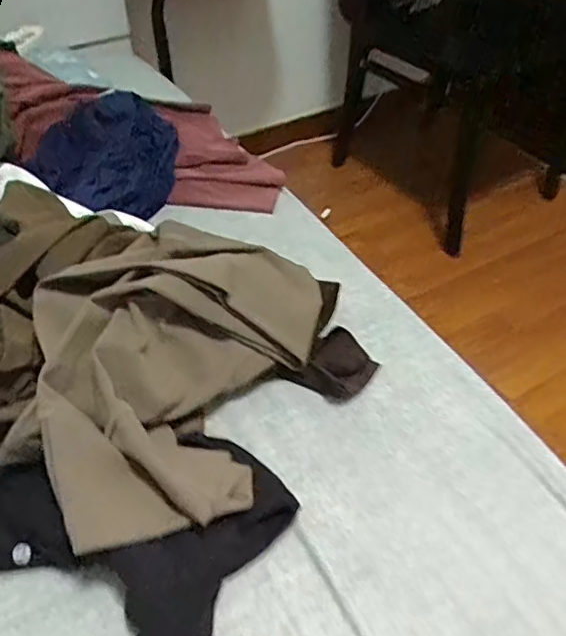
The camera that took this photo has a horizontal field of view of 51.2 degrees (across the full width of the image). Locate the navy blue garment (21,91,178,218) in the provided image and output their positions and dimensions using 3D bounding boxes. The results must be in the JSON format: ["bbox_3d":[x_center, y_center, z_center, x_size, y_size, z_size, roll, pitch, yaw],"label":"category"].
[{"bbox_3d":[-0.233,-0.231,0.848,0.178,0.074,0.208,47,71,-5],"label":"navy blue garment"}]

